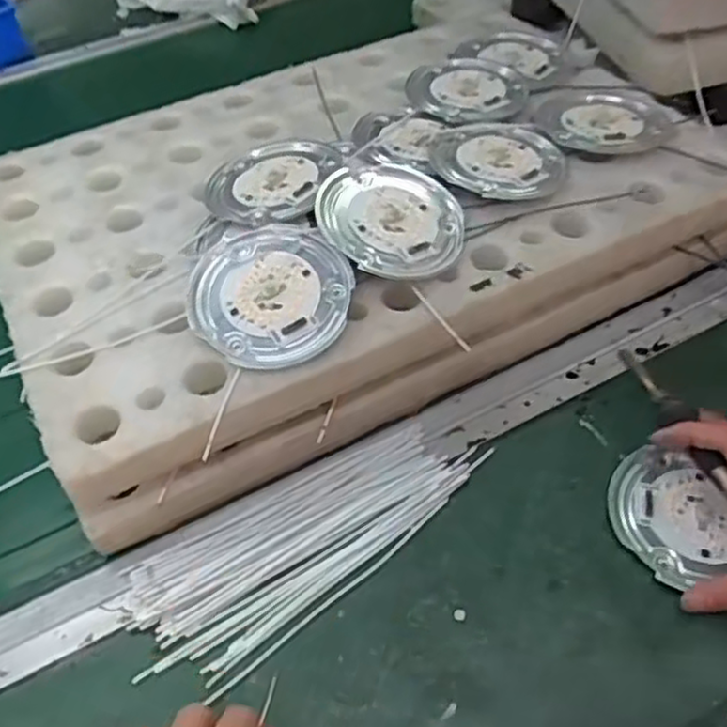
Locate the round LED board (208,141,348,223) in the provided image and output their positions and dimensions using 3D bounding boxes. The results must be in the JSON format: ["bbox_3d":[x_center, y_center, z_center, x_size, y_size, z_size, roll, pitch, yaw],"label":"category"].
[{"bbox_3d":[-0.068,-0.138,0.553,0.086,0.011,0.096,11,50,15],"label":"round LED board"}]

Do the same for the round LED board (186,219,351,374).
[{"bbox_3d":[-0.060,-0.047,0.481,0.101,0.008,0.103,0,66,0],"label":"round LED board"}]

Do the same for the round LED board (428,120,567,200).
[{"bbox_3d":[0.103,-0.158,0.568,0.100,0.009,0.097,-3,48,3],"label":"round LED board"}]

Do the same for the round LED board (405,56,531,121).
[{"bbox_3d":[0.088,-0.238,0.637,0.098,0.012,0.107,-3,48,3],"label":"round LED board"}]

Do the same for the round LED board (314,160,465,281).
[{"bbox_3d":[0.021,-0.105,0.522,0.104,0.014,0.110,6,57,-9],"label":"round LED board"}]

